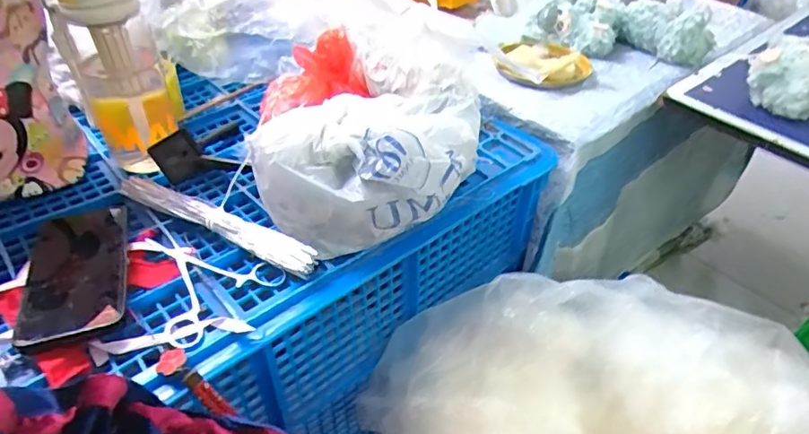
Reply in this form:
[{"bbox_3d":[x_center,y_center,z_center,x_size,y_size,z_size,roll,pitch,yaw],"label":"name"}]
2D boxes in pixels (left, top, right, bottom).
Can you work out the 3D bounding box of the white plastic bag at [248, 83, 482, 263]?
[{"bbox_3d":[-0.021,-0.056,0.517,0.234,0.091,0.133,-22,46,-25],"label":"white plastic bag"}]

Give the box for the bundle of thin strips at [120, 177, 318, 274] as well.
[{"bbox_3d":[-0.193,-0.001,0.521,0.253,0.020,0.029,21,44,20],"label":"bundle of thin strips"}]

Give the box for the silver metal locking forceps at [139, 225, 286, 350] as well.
[{"bbox_3d":[-0.200,0.051,0.490,0.145,0.016,0.109,31,49,29],"label":"silver metal locking forceps"}]

